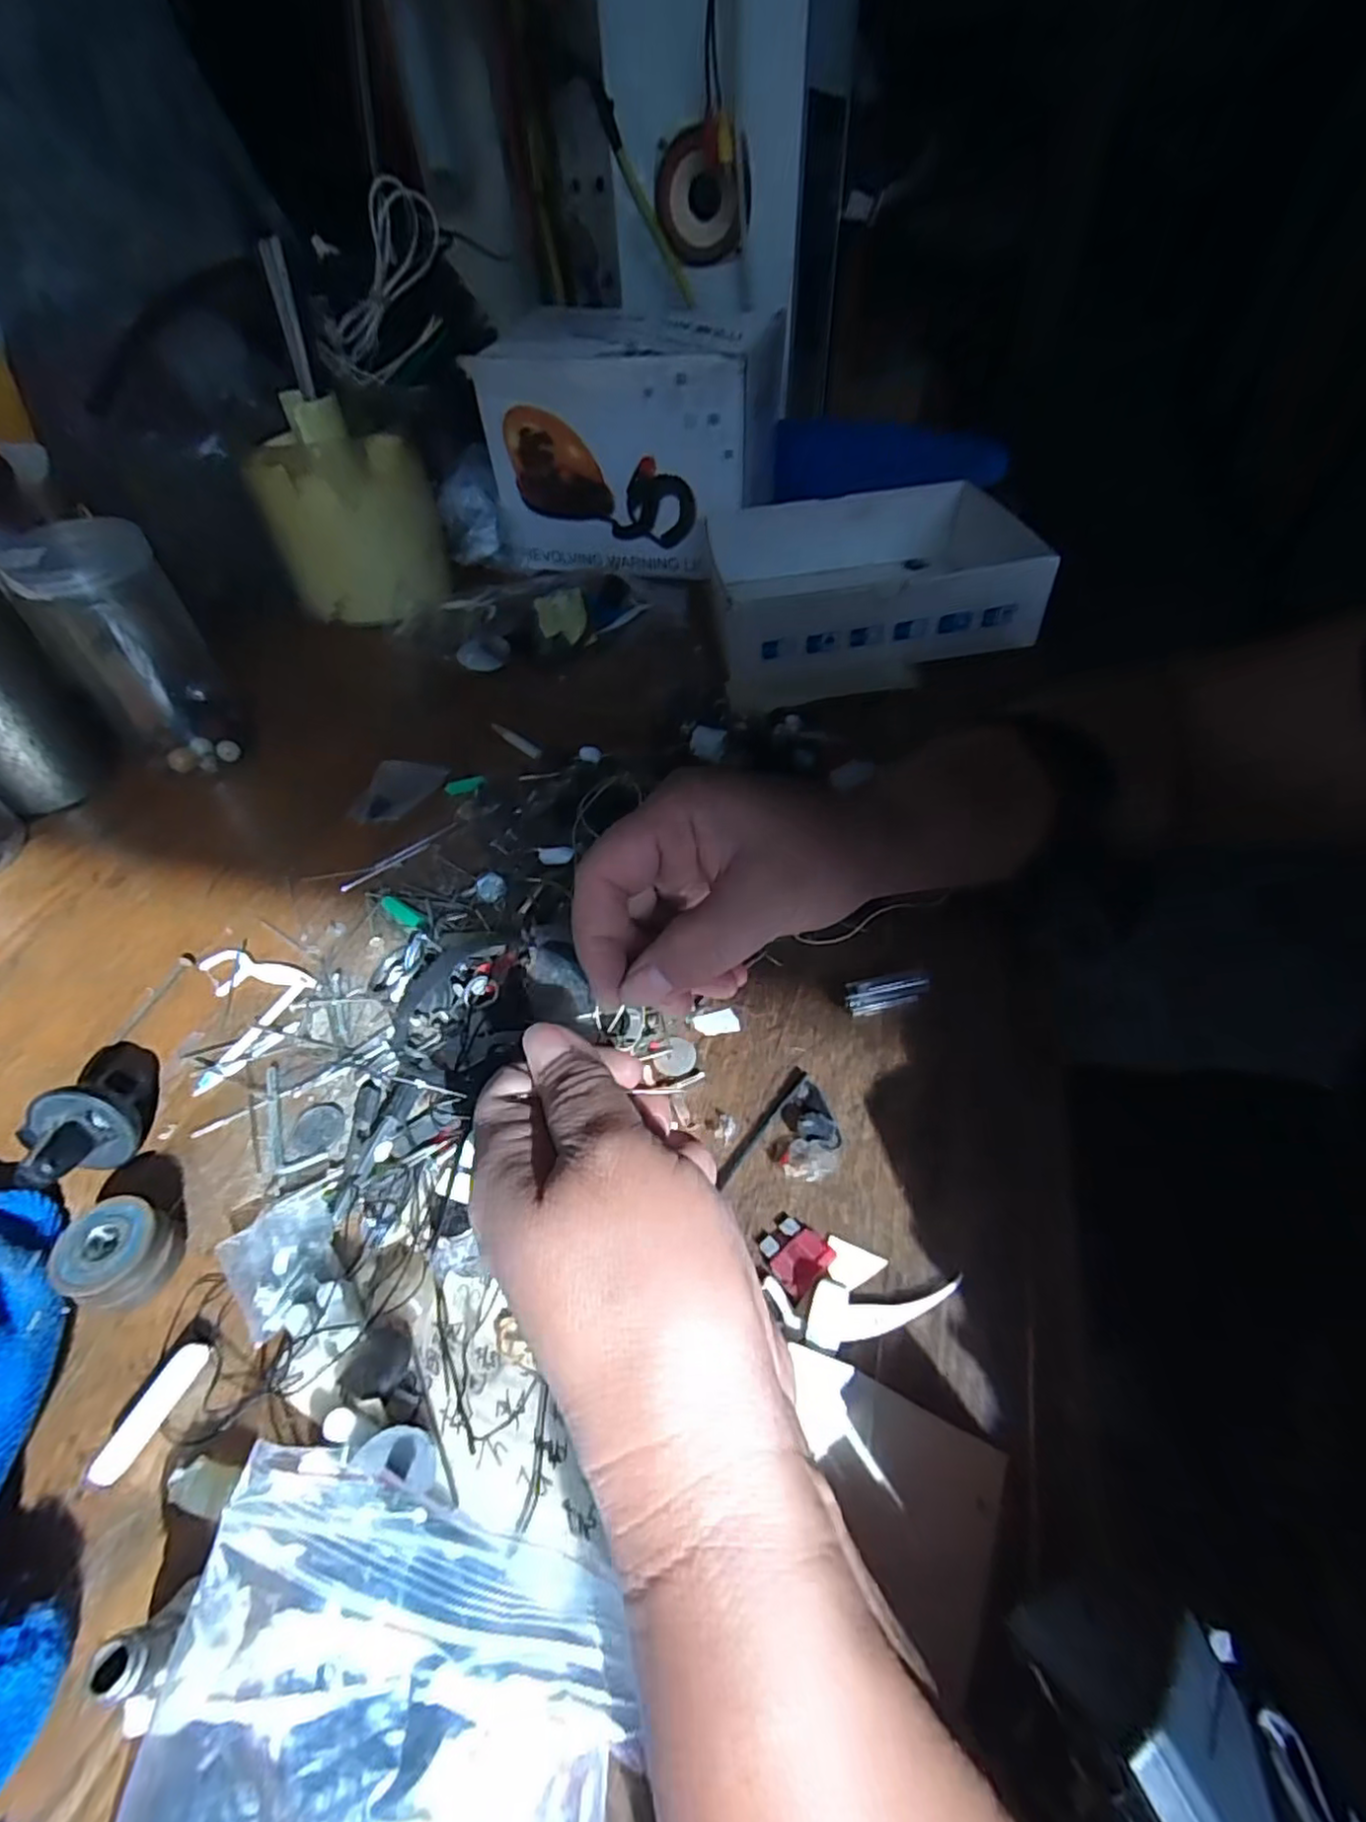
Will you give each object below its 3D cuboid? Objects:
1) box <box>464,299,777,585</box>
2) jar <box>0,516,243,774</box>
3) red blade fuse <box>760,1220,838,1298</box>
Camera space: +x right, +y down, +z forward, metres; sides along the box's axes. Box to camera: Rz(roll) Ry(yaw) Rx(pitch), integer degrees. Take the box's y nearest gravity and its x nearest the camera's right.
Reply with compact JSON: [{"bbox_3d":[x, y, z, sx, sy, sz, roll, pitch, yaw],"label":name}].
[{"bbox_3d":[-0.036,-0.371,0.540,0.204,0.148,0.133,11,50,12],"label":"box"},{"bbox_3d":[-0.303,-0.140,0.383,0.055,0.129,0.067,34,58,29],"label":"jar"},{"bbox_3d":[0.035,0.109,0.215,0.020,0.006,0.019,-37,56,-26],"label":"red blade fuse"}]

